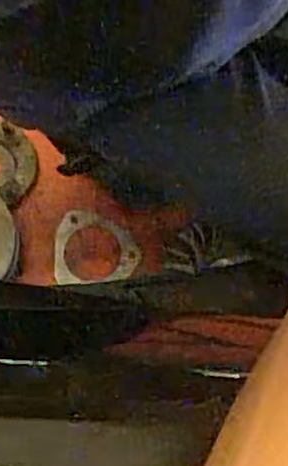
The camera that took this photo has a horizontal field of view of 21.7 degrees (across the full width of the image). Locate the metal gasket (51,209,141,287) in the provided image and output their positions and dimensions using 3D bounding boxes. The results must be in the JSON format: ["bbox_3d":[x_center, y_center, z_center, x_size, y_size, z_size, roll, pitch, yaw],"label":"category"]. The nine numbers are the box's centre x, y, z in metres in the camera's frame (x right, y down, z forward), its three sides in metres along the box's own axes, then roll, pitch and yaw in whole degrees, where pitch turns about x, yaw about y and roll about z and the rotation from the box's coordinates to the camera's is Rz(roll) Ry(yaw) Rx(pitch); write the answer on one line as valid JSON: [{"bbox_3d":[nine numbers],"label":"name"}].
[{"bbox_3d":[-0.058,0.015,0.878,0.097,0.004,0.087,-4,76,2],"label":"metal gasket"}]

